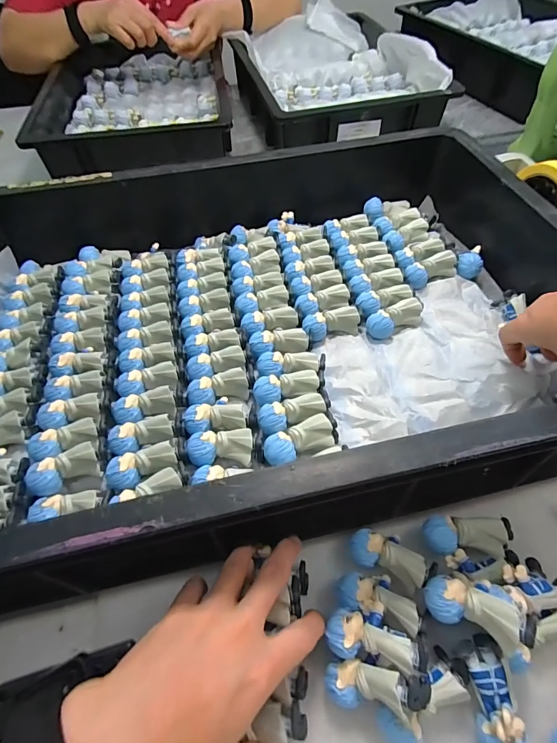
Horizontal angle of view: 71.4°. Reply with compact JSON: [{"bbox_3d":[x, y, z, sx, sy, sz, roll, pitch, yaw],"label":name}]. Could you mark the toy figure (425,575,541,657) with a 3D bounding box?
[{"bbox_3d":[0.126,0.148,0.242,0.060,0.020,0.033,3,49,42],"label":"toy figure"}]

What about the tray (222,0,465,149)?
[{"bbox_3d":[0.091,-0.567,0.726,0.305,0.079,0.442,-13,55,-7],"label":"tray"}]

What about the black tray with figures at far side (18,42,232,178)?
[{"bbox_3d":[-0.259,-0.499,0.707,0.319,0.061,0.411,-7,55,-2],"label":"black tray with figures at far side"}]

